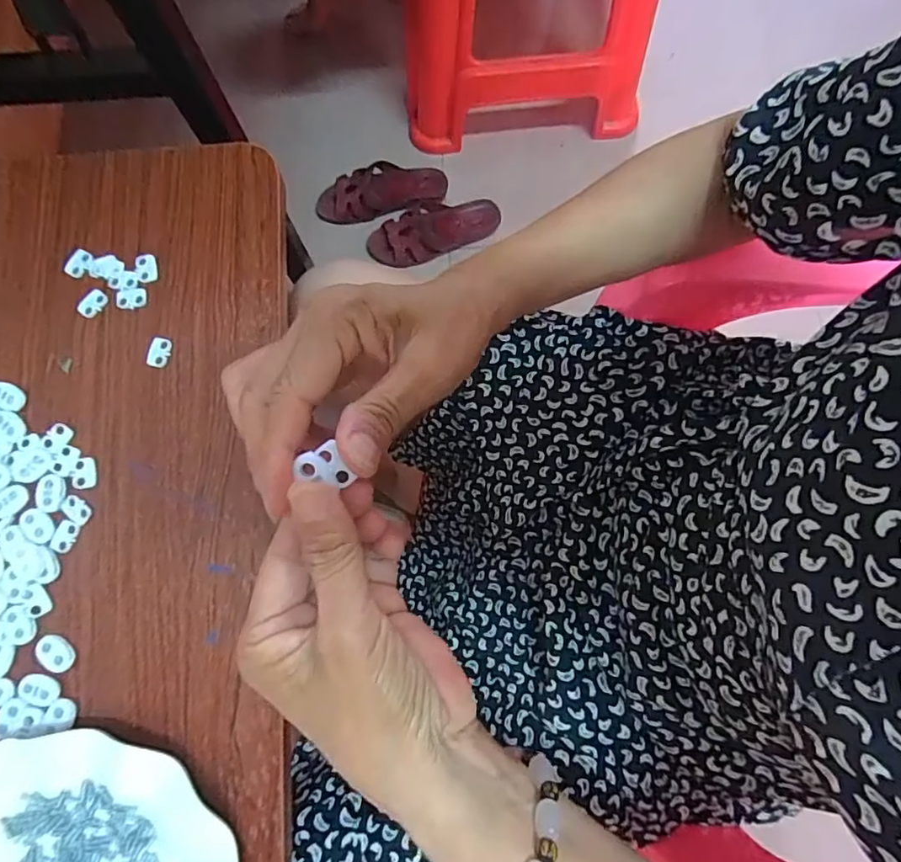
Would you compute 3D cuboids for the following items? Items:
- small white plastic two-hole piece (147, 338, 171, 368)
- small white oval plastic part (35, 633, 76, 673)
[{"bbox_3d":[-0.185,-0.050,0.349,0.013,0.004,0.019,9,79,2],"label":"small white plastic two-hole piece"},{"bbox_3d":[-0.226,0.127,0.313,0.023,0.004,0.015,43,82,8],"label":"small white oval plastic part"}]

